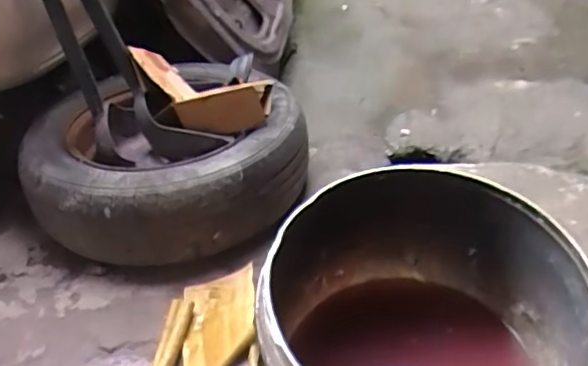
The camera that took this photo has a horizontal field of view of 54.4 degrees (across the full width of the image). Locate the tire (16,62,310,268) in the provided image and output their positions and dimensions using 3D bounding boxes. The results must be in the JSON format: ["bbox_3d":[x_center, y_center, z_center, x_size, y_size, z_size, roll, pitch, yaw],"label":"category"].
[{"bbox_3d":[-0.257,-0.051,1.223,0.559,0.197,0.475,-3,38,3],"label":"tire"}]

